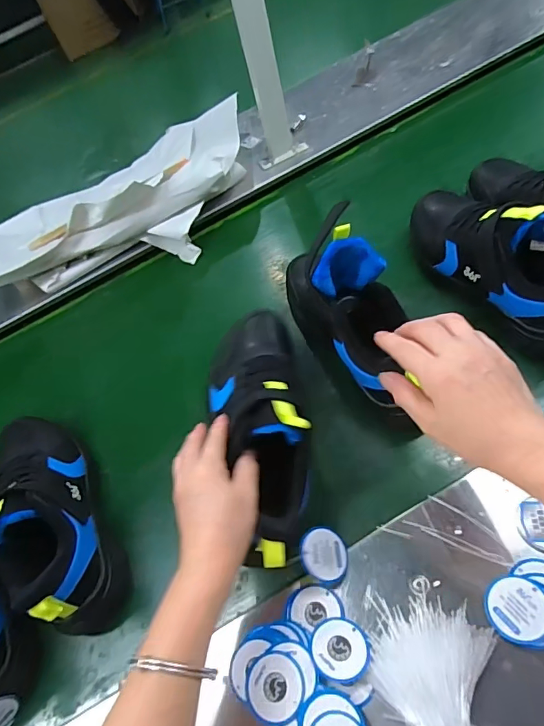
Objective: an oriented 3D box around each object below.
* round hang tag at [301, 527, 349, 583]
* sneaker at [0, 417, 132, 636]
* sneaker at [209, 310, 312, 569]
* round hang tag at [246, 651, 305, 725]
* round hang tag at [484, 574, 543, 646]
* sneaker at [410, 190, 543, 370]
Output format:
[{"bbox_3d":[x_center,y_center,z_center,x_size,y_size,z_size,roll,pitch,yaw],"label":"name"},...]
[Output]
[{"bbox_3d":[0.049,0.180,0.422,0.046,0.004,0.048,12,52,-16],"label":"round hang tag"},{"bbox_3d":[-0.259,0.160,0.502,0.095,0.117,0.276,-28,60,-13],"label":"sneaker"},{"bbox_3d":[-0.017,0.045,0.454,0.107,0.083,0.286,-9,46,-2],"label":"sneaker"},{"bbox_3d":[0.003,0.269,0.371,0.048,0.004,0.050,-8,56,11],"label":"round hang tag"},{"bbox_3d":[0.200,0.200,0.364,0.047,0.005,0.047,-19,50,24],"label":"round hang tag"},{"bbox_3d":[0.271,-0.140,0.531,0.091,0.132,0.283,-24,59,-10],"label":"sneaker"}]

